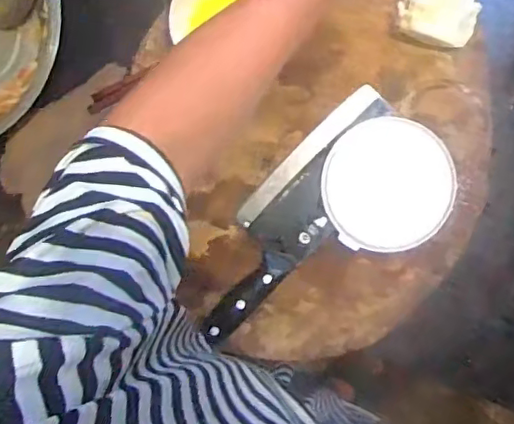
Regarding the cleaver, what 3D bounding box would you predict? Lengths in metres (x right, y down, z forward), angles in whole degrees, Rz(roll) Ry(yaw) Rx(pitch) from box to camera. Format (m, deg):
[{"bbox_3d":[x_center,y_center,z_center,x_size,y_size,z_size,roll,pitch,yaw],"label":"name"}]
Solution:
[{"bbox_3d":[0.032,0.003,0.580,0.076,0.019,0.279,43,96,1],"label":"cleaver"}]

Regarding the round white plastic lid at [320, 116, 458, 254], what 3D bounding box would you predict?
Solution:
[{"bbox_3d":[0.126,-0.025,0.576,0.121,0.005,0.126,0,93,5],"label":"round white plastic lid"}]

